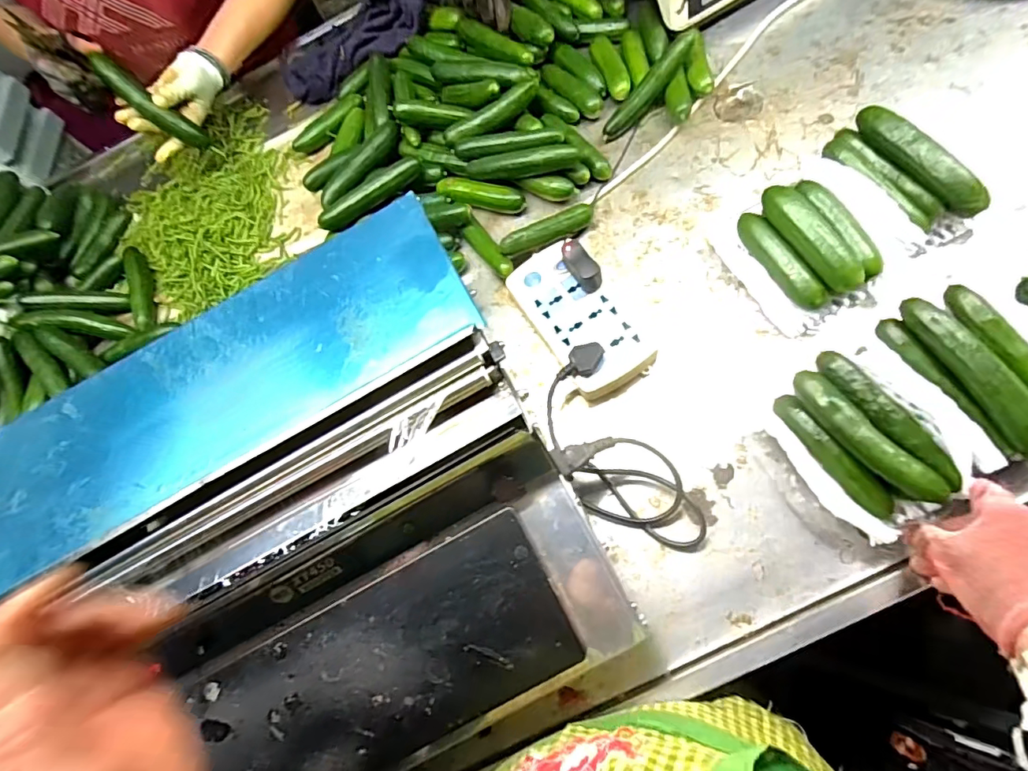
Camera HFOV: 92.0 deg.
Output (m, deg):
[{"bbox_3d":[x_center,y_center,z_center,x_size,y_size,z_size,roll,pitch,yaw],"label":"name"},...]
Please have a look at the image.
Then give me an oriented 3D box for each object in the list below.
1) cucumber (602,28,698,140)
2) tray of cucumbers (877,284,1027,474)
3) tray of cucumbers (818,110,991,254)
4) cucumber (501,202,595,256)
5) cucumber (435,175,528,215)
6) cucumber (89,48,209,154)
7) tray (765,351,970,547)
[{"bbox_3d":[0.176,-0.386,0.638,0.031,0.025,0.160,44,102,16],"label":"cucumber"},{"bbox_3d":[0.425,-0.014,0.438,0.117,0.045,0.167,-19,70,-4],"label":"tray of cucumbers"},{"bbox_3d":[0.400,-0.215,0.514,0.089,0.056,0.167,-33,72,-9],"label":"tray of cucumbers"},{"bbox_3d":[0.040,-0.189,0.609,0.119,0.026,0.029,-21,71,-5],"label":"cucumber"},{"bbox_3d":[-0.046,-0.251,0.657,0.122,0.027,0.032,21,72,10],"label":"cucumber"},{"bbox_3d":[-0.500,-0.389,0.691,0.037,0.149,0.039,4,63,50],"label":"cucumber"},{"bbox_3d":[0.308,0.051,0.441,0.109,0.077,0.148,-36,72,-10],"label":"tray"}]

